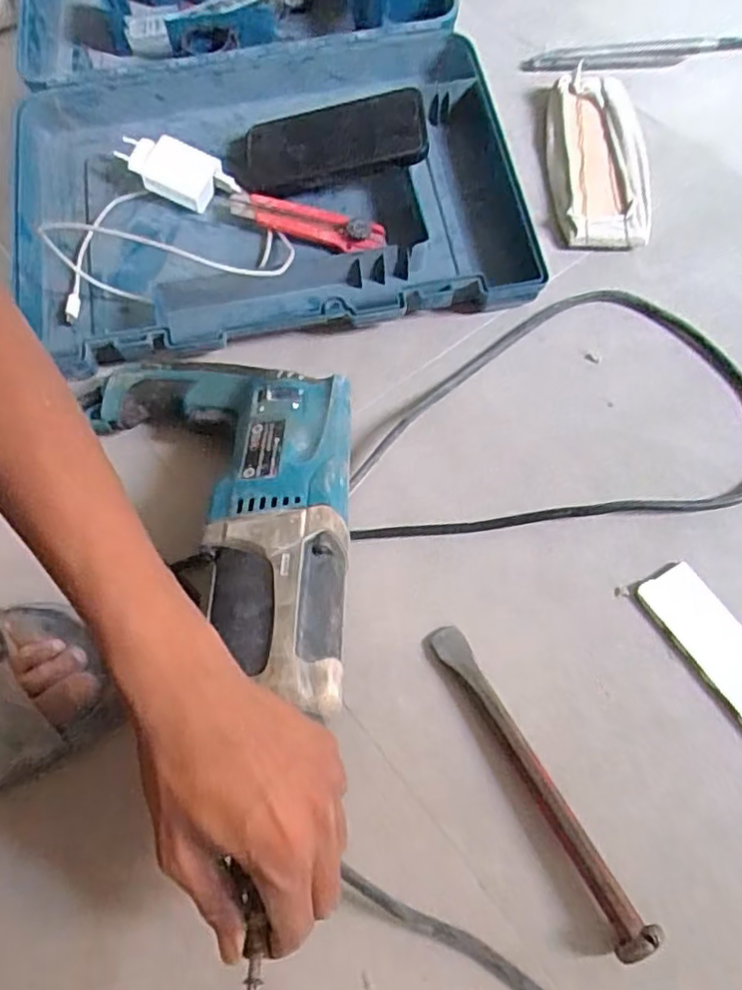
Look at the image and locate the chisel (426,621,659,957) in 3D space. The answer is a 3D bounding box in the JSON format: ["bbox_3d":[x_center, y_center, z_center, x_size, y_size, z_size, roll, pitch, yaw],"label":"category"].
[{"bbox_3d":[0.095,0.166,0.400,0.022,0.022,0.202,-29,65,-10],"label":"chisel"}]

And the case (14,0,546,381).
[{"bbox_3d":[-0.128,-0.404,0.669,0.436,0.089,0.596,-9,63,-1],"label":"case"}]

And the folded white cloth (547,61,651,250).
[{"bbox_3d":[0.219,-0.327,0.647,0.090,0.017,0.234,2,63,5],"label":"folded white cloth"}]

